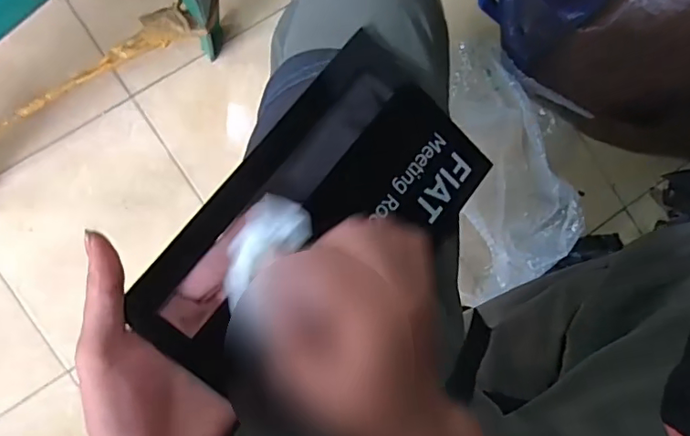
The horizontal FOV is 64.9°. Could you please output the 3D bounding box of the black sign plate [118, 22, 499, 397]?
[{"bbox_3d":[-0.010,0.005,0.333,0.125,0.013,0.223,42,76,-12],"label":"black sign plate"}]

